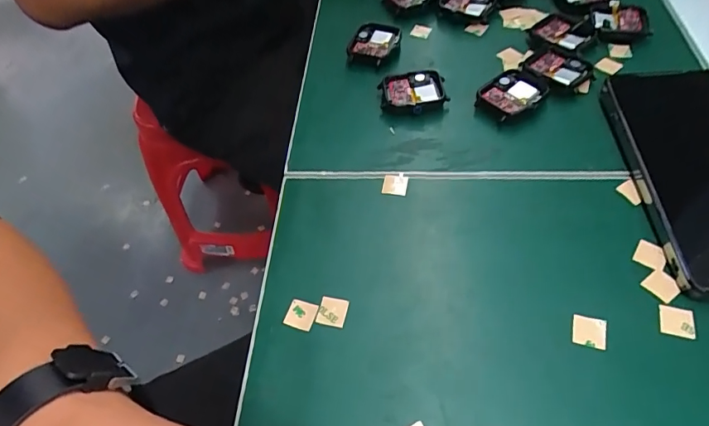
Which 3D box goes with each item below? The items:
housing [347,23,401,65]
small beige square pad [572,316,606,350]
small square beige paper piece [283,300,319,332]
[{"bbox_3d":[0.016,-0.138,0.372,0.038,0.012,0.038,11,56,11],"label":"housing"},{"bbox_3d":[0.119,0.060,0.233,0.016,0.004,0.015,13,56,12],"label":"small beige square pad"},{"bbox_3d":[-0.029,0.054,0.250,0.015,0.004,0.014,14,56,13],"label":"small square beige paper piece"}]

